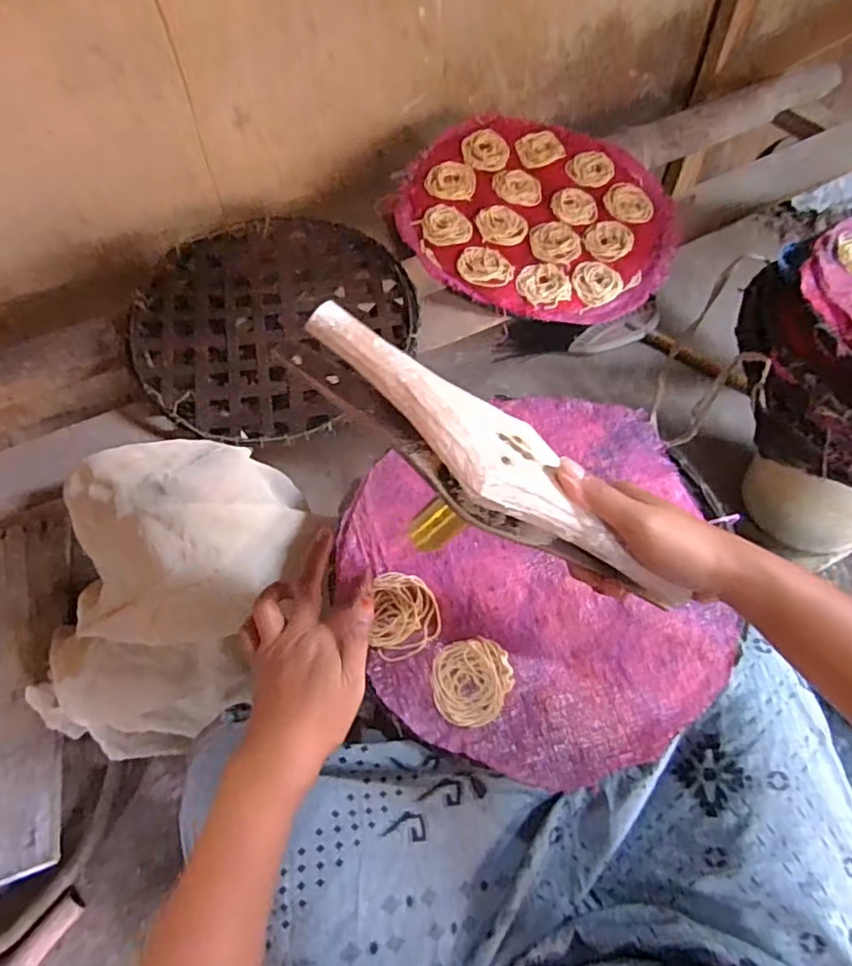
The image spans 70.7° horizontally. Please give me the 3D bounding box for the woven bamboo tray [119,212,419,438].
[{"bbox_3d":[-0.185,-0.203,0.746,0.345,0.049,0.352,-6,57,-1],"label":"woven bamboo tray"}]

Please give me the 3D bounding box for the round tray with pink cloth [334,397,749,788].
[{"bbox_3d":[0.092,0.064,0.531,0.331,0.017,0.351,-1,57,2],"label":"round tray with pink cloth"}]

